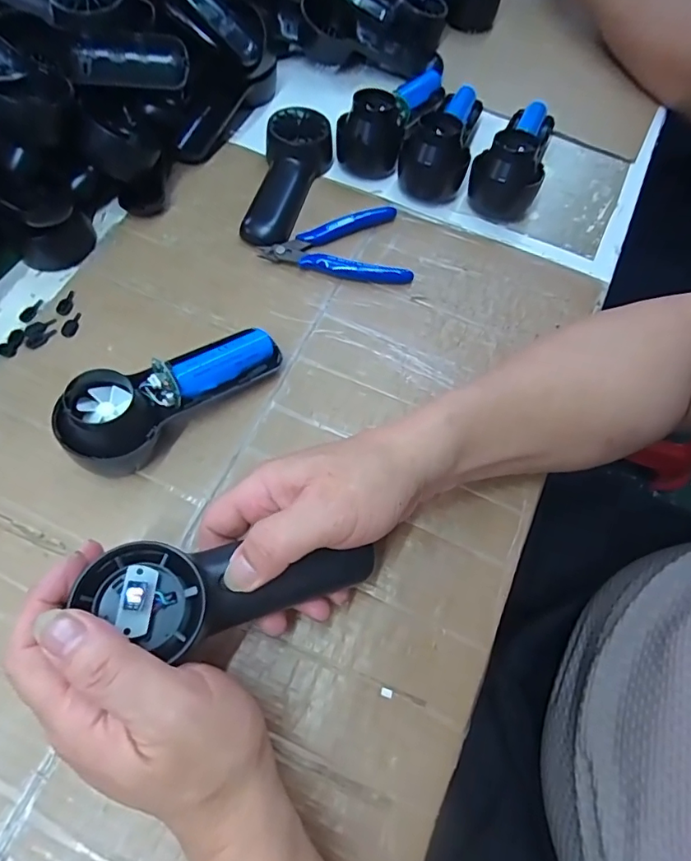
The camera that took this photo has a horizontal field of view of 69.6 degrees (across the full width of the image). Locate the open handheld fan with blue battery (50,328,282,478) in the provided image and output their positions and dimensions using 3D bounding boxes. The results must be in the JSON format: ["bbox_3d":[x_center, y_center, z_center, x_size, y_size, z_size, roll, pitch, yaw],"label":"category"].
[{"bbox_3d":[-0.111,-0.030,0.329,0.148,0.055,0.050,-41,73,-18],"label":"open handheld fan with blue battery"}]

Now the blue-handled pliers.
[{"bbox_3d":[-0.009,-0.147,0.412,0.116,0.014,0.072,-10,66,-7],"label":"blue-handled pliers"}]

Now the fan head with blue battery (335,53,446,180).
[{"bbox_3d":[0.044,-0.301,0.464,0.057,0.050,0.144,25,67,9],"label":"fan head with blue battery"}]

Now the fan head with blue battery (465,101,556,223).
[{"bbox_3d":[0.154,-0.261,0.448,0.059,0.057,0.145,19,66,6],"label":"fan head with blue battery"}]

